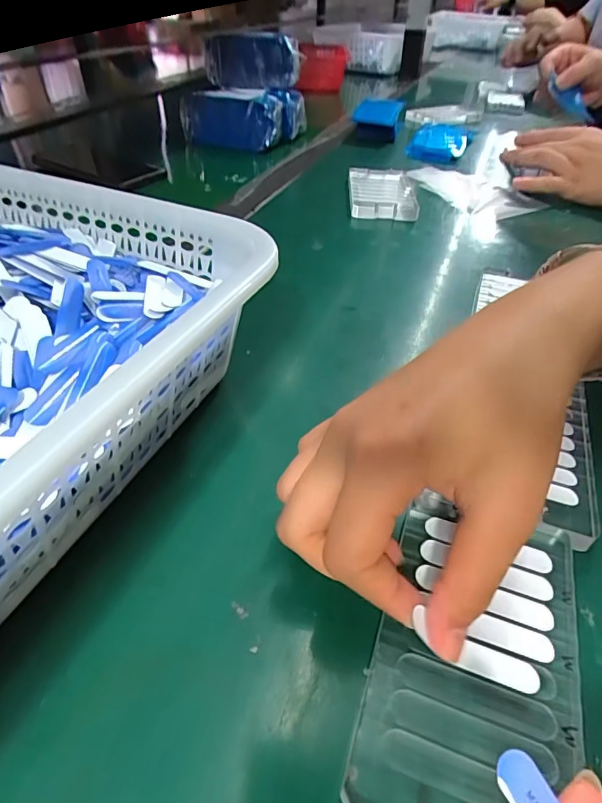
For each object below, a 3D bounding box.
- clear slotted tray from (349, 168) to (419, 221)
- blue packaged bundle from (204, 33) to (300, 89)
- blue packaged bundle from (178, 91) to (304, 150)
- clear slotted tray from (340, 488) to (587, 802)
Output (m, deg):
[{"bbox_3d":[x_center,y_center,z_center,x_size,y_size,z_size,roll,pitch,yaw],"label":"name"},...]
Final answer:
[{"bbox_3d":[0.090,-0.230,0.521,0.072,0.019,0.114,4,43,1],"label":"clear slotted tray"},{"bbox_3d":[-0.070,-0.486,0.675,0.143,0.063,0.033,10,43,8],"label":"blue packaged bundle"},{"bbox_3d":[-0.082,-0.419,0.689,0.139,0.060,0.126,21,46,19],"label":"blue packaged bundle"},{"bbox_3d":[0.064,0.090,0.172,0.069,0.010,0.119,15,44,13],"label":"clear slotted tray"}]

